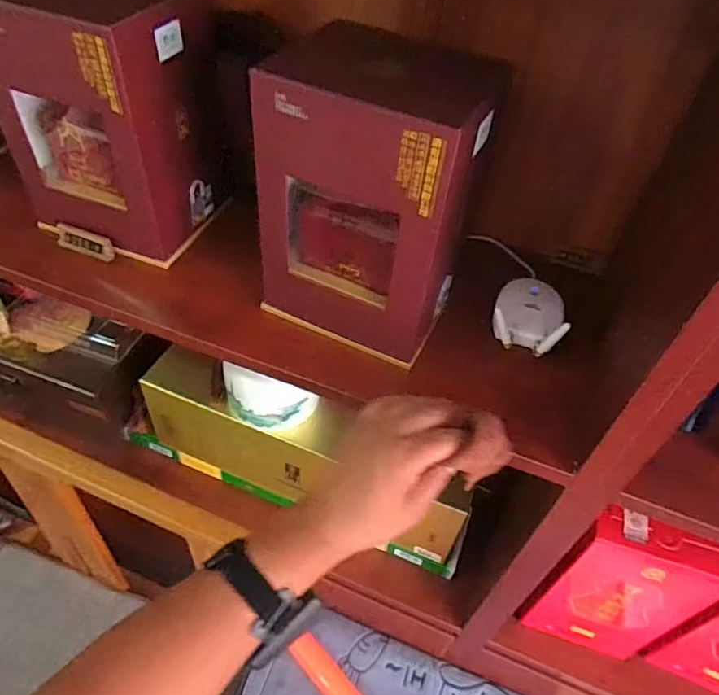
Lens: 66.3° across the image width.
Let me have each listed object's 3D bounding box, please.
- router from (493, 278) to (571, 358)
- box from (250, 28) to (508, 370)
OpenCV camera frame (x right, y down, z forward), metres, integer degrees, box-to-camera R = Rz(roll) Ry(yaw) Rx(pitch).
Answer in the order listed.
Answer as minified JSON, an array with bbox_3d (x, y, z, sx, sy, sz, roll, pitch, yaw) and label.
[{"bbox_3d":[0.176,-0.041,0.554,0.073,0.037,0.110,19,48,10],"label":"router"},{"bbox_3d":[0.014,-0.127,0.483,0.167,0.231,0.128,21,48,12],"label":"box"}]

